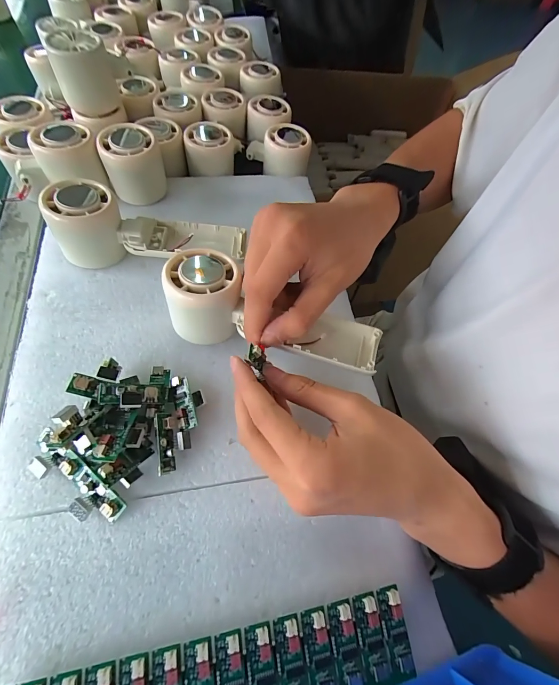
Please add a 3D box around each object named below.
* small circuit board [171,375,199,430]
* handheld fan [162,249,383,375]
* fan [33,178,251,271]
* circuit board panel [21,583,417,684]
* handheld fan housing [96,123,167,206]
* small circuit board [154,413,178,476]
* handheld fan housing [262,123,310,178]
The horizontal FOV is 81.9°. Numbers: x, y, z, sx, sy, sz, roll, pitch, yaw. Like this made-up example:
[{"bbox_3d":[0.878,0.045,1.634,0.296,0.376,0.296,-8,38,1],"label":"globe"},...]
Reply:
[{"bbox_3d":[-0.069,0.044,0.235,0.013,0.010,0.039,-14,64,-13],"label":"small circuit board"},{"bbox_3d":[-0.005,-0.024,0.249,0.159,0.048,0.071,15,59,-3],"label":"handheld fan"},{"bbox_3d":[-0.111,-0.102,0.286,0.157,0.057,0.056,-1,62,-7],"label":"fan"},{"bbox_3d":[-0.033,0.176,0.163,0.215,0.013,0.043,-7,63,-10],"label":"circuit board panel"},{"bbox_3d":[-0.146,-0.177,0.328,0.053,0.060,0.054,-11,64,-12],"label":"handheld fan housing"},{"bbox_3d":[-0.076,0.067,0.218,0.013,0.008,0.039,-7,74,-8],"label":"small circuit board"},{"bbox_3d":[0.008,-0.234,0.391,0.053,0.039,0.052,1,62,-6],"label":"handheld fan housing"}]

